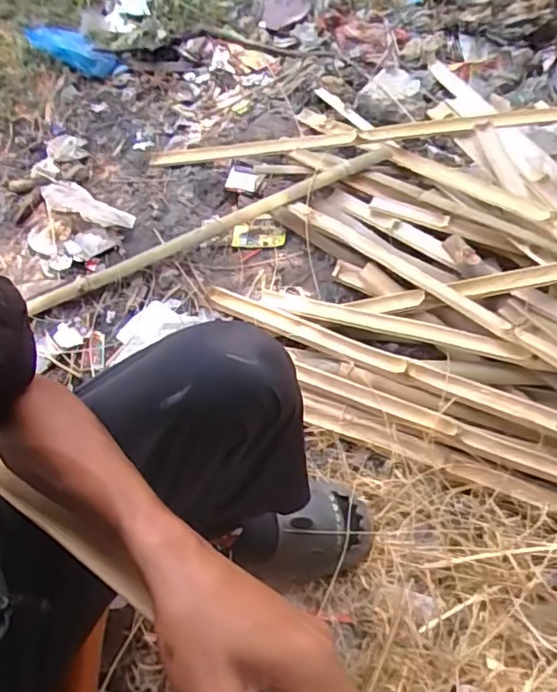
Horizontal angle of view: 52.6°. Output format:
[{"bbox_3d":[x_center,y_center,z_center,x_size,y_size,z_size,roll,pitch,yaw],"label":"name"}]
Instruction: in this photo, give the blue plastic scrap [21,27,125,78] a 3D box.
[{"bbox_3d":[-0.490,-0.712,1.360,0.236,0.027,0.093,24,62,-4],"label":"blue plastic scrap"}]

